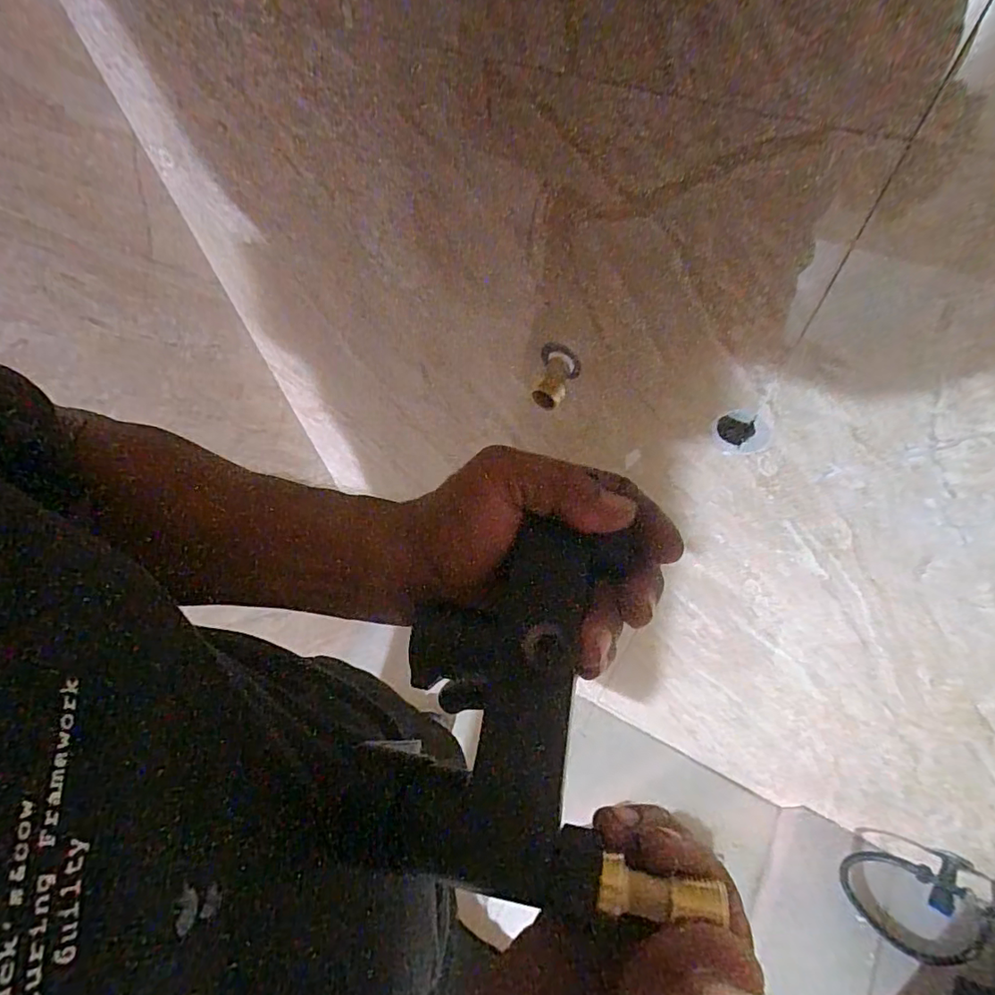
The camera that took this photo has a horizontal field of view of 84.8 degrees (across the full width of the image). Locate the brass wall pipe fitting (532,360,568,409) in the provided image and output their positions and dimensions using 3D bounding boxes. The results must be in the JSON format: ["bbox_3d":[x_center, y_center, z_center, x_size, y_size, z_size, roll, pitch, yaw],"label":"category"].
[{"bbox_3d":[0.044,-0.090,0.433,0.023,0.021,0.036,14,62,11],"label":"brass wall pipe fitting"}]

